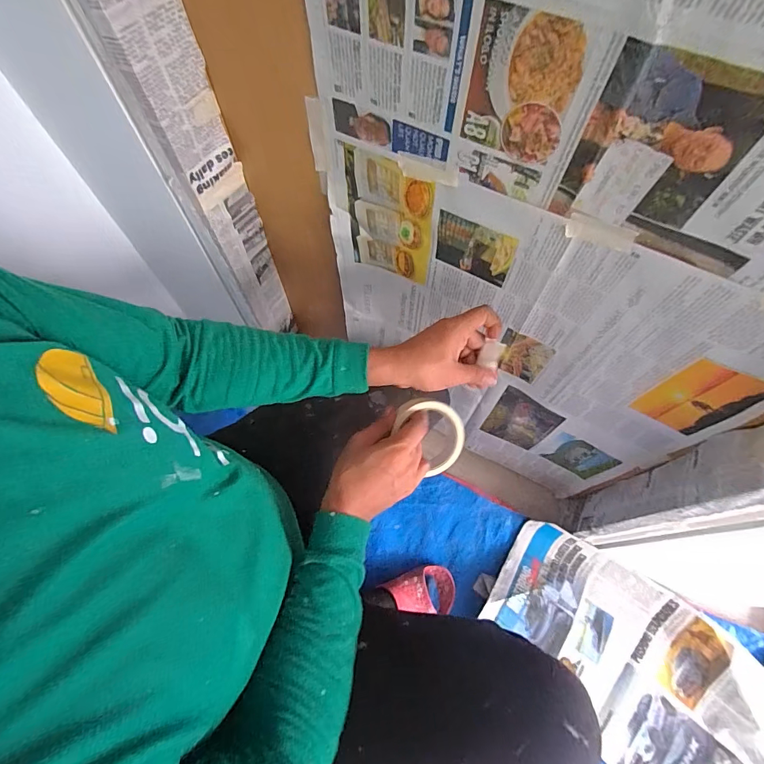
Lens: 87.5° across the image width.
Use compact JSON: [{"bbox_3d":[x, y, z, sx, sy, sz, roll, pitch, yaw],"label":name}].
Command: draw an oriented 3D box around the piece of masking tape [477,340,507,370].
[{"bbox_3d":[0.133,-0.036,0.478,0.025,0.029,0.005,27,24,25],"label":"piece of masking tape"}]

